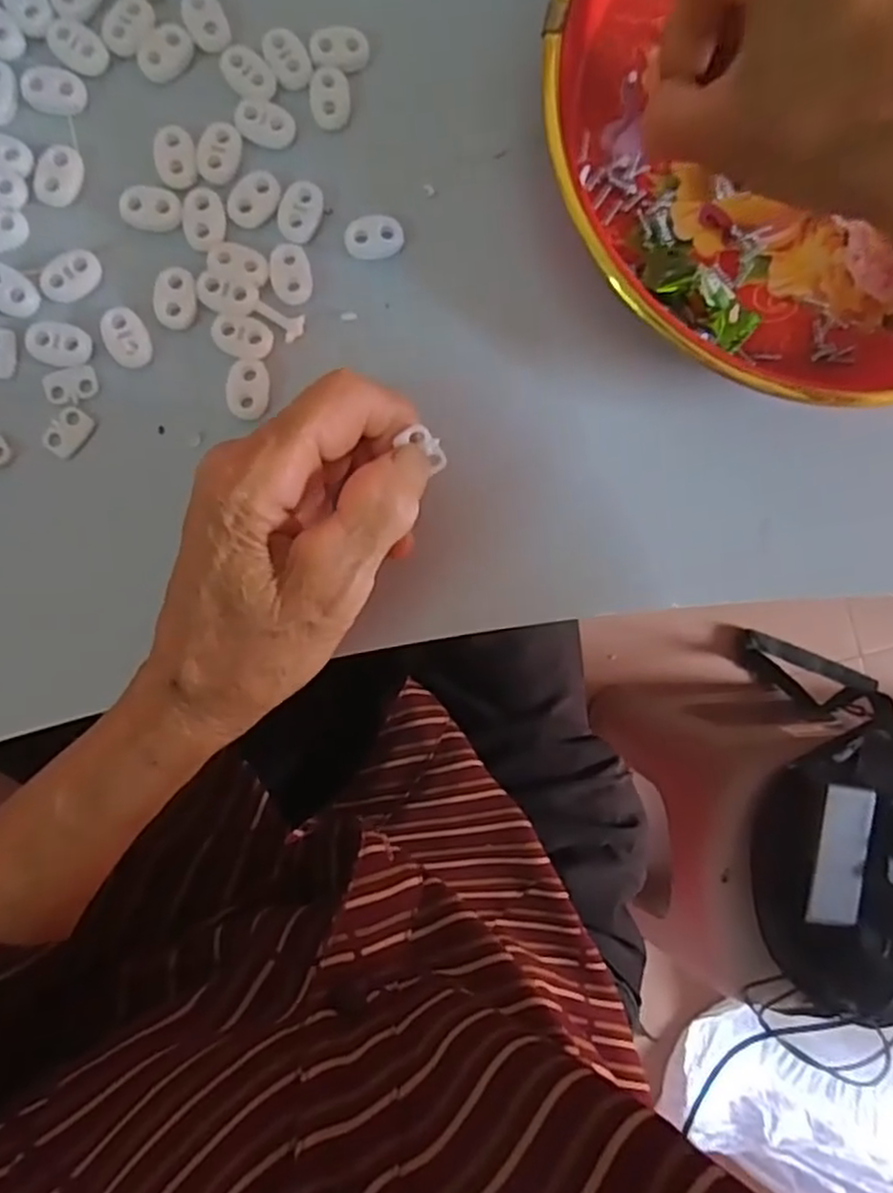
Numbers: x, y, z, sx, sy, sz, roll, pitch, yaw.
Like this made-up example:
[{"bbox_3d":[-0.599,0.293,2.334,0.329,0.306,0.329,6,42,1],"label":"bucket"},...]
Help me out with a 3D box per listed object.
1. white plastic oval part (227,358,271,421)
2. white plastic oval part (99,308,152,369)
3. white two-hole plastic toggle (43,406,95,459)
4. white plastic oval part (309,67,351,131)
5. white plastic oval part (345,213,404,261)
[{"bbox_3d":[-0.073,-0.077,0.272,0.015,0.004,0.022,3,89,-5],"label":"white plastic oval part"},{"bbox_3d":[-0.117,-0.094,0.268,0.015,0.005,0.021,-24,92,-5],"label":"white plastic oval part"},{"bbox_3d":[-0.137,-0.060,0.266,0.012,0.004,0.018,33,87,-4],"label":"white two-hole plastic toggle"},{"bbox_3d":[-0.044,-0.188,0.276,0.015,0.004,0.022,-8,90,-6],"label":"white plastic oval part"},{"bbox_3d":[-0.027,-0.135,0.276,0.022,0.004,0.015,-8,90,-6],"label":"white plastic oval part"}]

